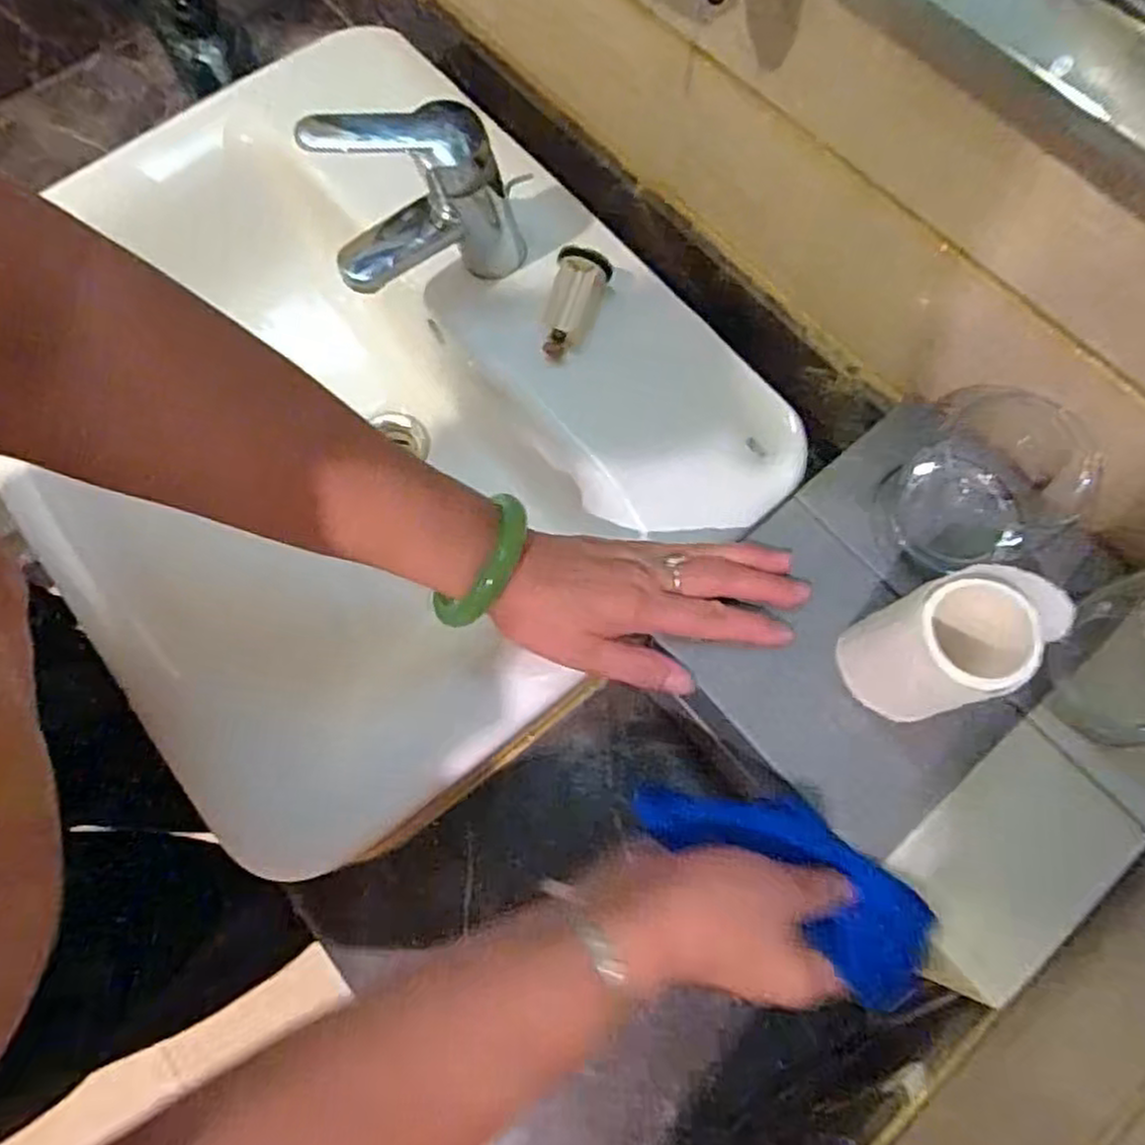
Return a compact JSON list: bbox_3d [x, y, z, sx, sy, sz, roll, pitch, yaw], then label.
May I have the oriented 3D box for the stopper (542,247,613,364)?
[{"bbox_3d":[-0.002,-0.177,0.507,0.035,0.031,0.073,19,90,8],"label":"stopper"}]

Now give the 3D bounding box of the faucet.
[{"bbox_3d":[-0.091,-0.221,0.484,0.116,0.120,0.075,-13,72,-2],"label":"faucet"}]

